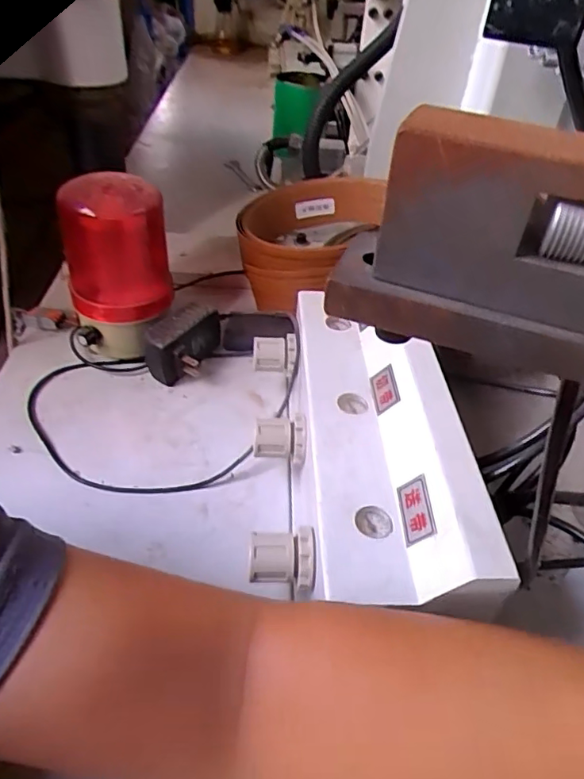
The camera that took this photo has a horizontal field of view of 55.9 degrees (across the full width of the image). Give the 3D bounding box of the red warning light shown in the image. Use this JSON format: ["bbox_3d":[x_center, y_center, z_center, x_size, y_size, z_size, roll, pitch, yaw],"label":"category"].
[{"bbox_3d":[-0.154,-0.112,0.492,0.092,0.150,0.085,-7,43,-14],"label":"red warning light"}]

